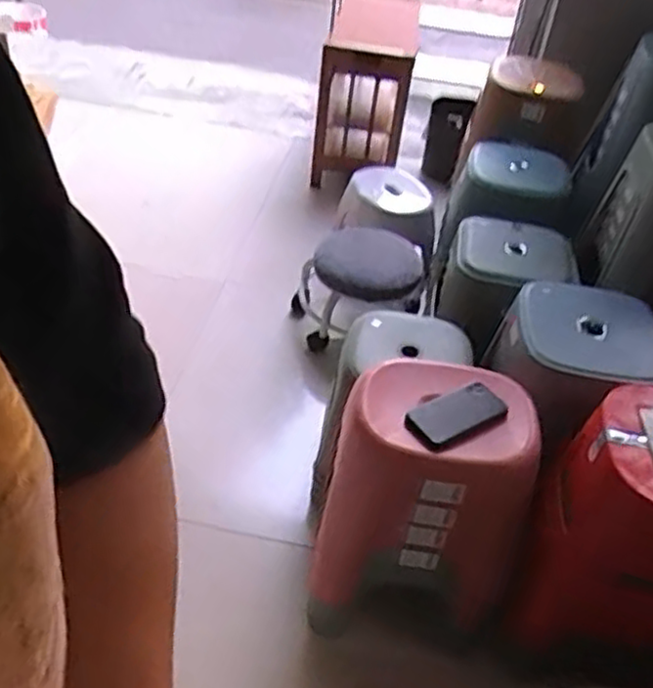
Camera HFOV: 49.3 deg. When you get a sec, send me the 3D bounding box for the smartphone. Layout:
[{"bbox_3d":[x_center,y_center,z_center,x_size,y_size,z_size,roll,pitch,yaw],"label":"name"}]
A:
[{"bbox_3d":[0.192,0.108,1.066,0.157,0.020,0.079,-25,51,-31],"label":"smartphone"}]

